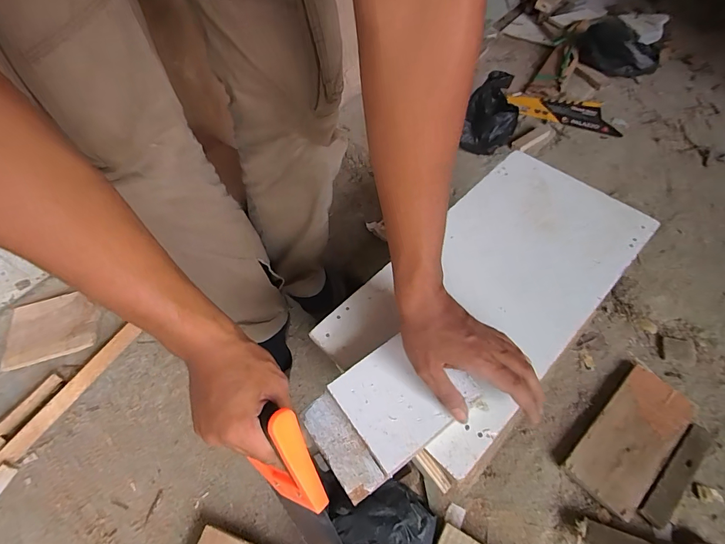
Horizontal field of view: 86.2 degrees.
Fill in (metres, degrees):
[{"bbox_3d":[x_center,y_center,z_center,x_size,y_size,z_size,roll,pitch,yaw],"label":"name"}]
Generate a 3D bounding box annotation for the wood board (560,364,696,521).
[{"bbox_3d":[0.421,0.254,0.606,0.233,0.027,0.101,-39,62,-20],"label":"wood board"}]

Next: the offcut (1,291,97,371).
[{"bbox_3d":[-0.639,0.112,0.797,0.178,0.011,0.139,-15,57,-5],"label":"offcut"}]

